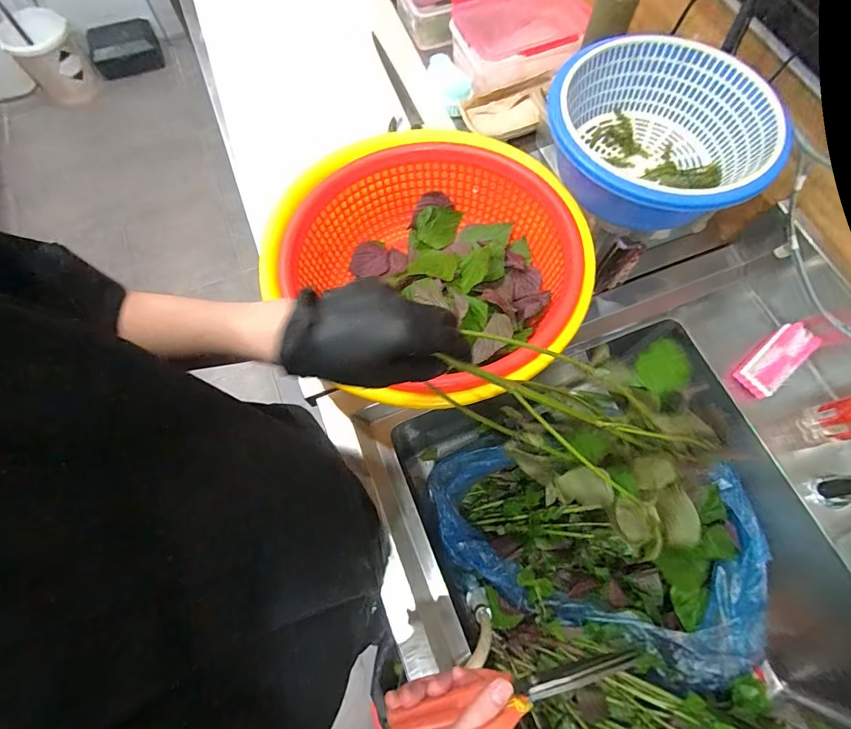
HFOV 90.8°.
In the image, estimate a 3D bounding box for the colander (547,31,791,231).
[{"bbox_3d":[0.313,-0.314,0.564,0.267,0.099,0.253,0,69,-1],"label":"colander"}]

